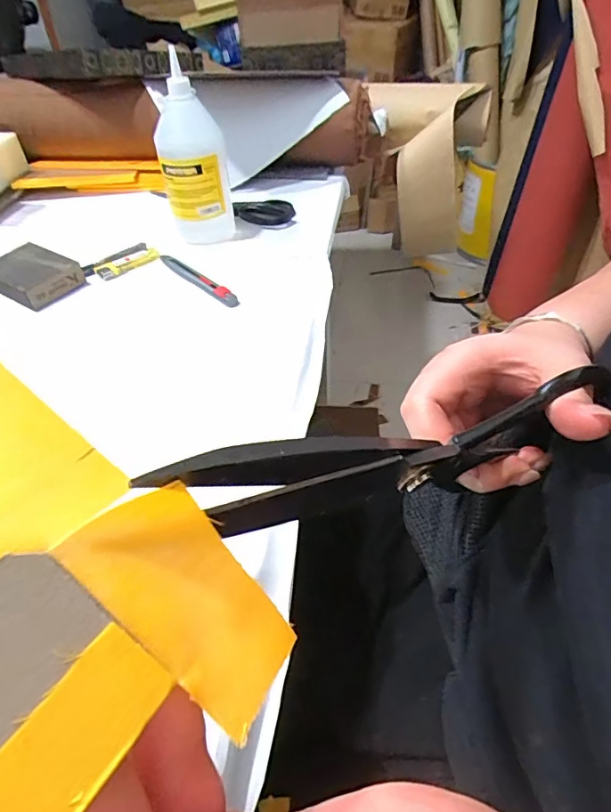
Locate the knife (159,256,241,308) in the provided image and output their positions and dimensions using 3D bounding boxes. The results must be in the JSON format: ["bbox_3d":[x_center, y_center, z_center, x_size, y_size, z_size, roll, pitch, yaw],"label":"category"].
[{"bbox_3d":[-0.121,-0.143,0.561,0.013,0.015,0.139,-35,53,-28],"label":"knife"}]

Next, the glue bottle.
[{"bbox_3d":[-0.133,-0.291,0.600,0.077,0.168,0.082,-10,45,-7],"label":"glue bottle"}]

